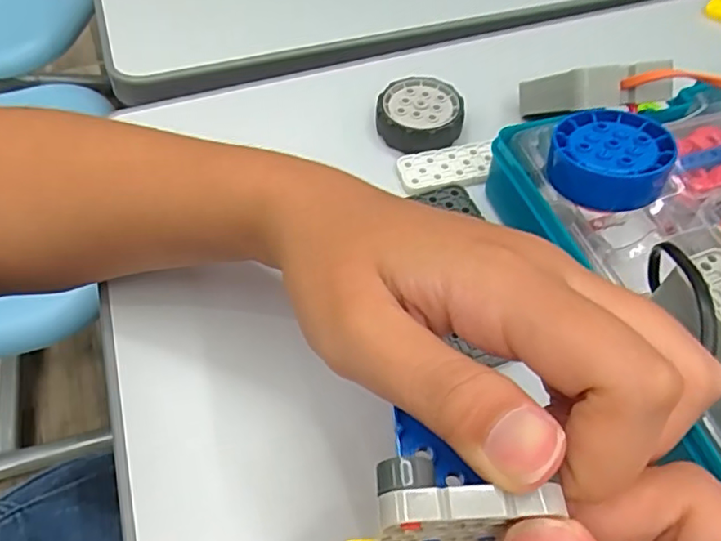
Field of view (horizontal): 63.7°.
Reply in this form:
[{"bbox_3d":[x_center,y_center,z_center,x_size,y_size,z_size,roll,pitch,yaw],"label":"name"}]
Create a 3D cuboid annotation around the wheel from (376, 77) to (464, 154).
[{"bbox_3d":[0.033,-0.085,0.325,0.048,0.021,0.044,1,55,-1],"label":"wheel"}]

